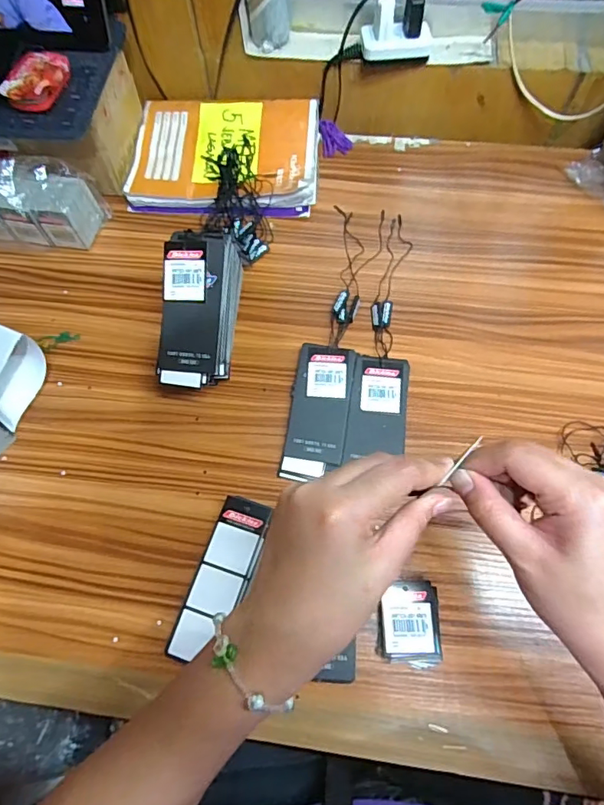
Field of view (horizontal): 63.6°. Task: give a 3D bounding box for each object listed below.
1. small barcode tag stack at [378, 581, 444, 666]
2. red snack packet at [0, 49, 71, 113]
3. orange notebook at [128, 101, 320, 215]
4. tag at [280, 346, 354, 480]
[{"bbox_3d":[0.079,0.162,0.359,0.044,0.016,0.055,4,67,3],"label":"small barcode tag stack"},{"bbox_3d":[-0.237,-0.293,0.442,0.046,0.017,0.070,4,67,3],"label":"red snack packet"},{"bbox_3d":[-0.084,-0.276,0.544,0.200,0.028,0.145,4,67,3],"label":"orange notebook"},{"bbox_3d":[0.015,0.007,0.427,0.051,0.009,0.124,8,67,5],"label":"tag"}]

